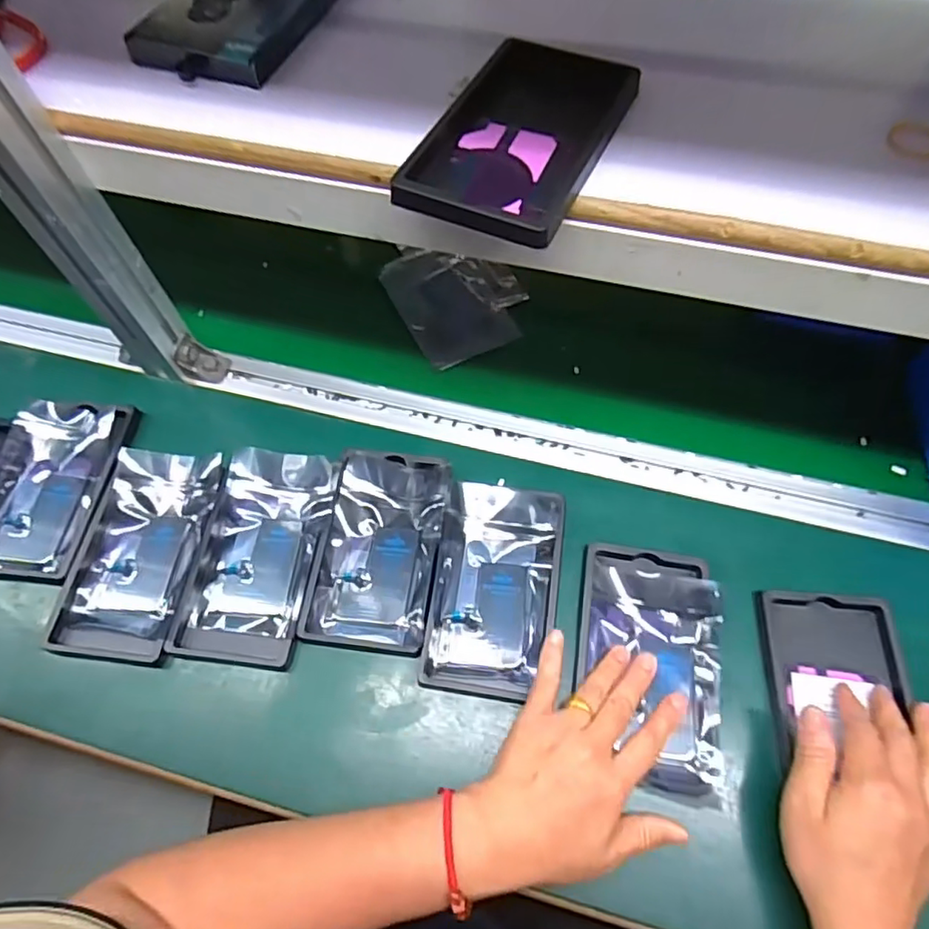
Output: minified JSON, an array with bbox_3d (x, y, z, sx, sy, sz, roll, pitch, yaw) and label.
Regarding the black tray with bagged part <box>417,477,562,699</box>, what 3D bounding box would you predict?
[{"bbox_3d":[0.024,0.091,0.450,0.091,0.024,0.154,6,60,7],"label":"black tray with bagged part"}]

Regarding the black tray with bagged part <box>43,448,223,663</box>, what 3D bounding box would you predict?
[{"bbox_3d":[-0.258,0.065,0.465,0.094,0.021,0.161,6,60,7],"label":"black tray with bagged part"}]

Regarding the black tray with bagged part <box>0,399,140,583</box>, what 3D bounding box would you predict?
[{"bbox_3d":[-0.349,0.016,0.494,0.099,0.020,0.154,7,61,8],"label":"black tray with bagged part"}]

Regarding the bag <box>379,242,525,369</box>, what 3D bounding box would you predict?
[{"bbox_3d":[-0.007,-0.174,0.596,0.119,0.014,0.144,-28,76,-9],"label":"bag"}]

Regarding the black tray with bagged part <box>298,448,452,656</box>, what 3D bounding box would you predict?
[{"bbox_3d":[-0.066,0.061,0.465,0.092,0.015,0.159,6,60,7],"label":"black tray with bagged part"}]

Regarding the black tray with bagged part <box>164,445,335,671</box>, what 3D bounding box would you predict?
[{"bbox_3d":[-0.162,0.067,0.462,0.092,0.017,0.165,7,60,7],"label":"black tray with bagged part"}]

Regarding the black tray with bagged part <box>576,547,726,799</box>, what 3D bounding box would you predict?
[{"bbox_3d":[0.131,0.137,0.419,0.097,0.017,0.159,7,62,6],"label":"black tray with bagged part"}]

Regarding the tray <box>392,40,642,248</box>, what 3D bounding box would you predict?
[{"bbox_3d":[0.034,-0.192,0.345,0.092,0.016,0.155,22,63,15],"label":"tray"}]

